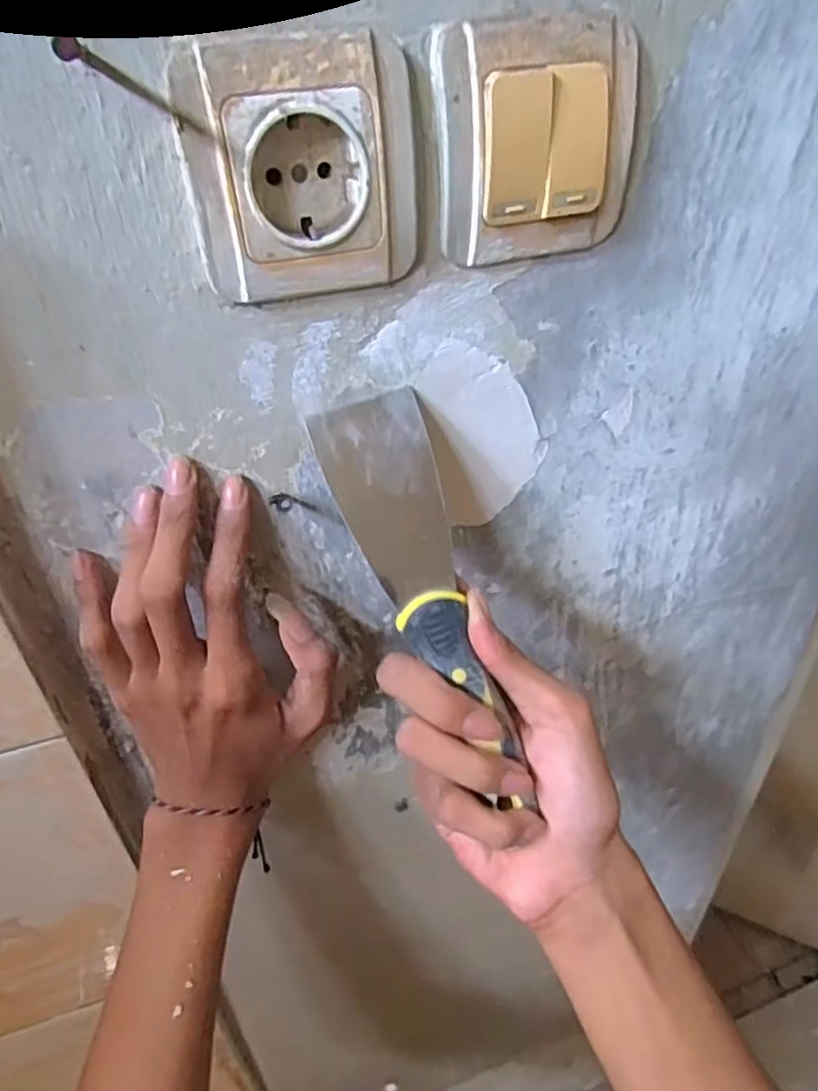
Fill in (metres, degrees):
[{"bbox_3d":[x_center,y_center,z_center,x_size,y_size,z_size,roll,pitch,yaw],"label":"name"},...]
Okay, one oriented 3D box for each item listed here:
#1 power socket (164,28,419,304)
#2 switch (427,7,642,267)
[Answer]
[{"bbox_3d":[-0.038,-0.131,0.238,0.078,0.077,0.019,-13,37,-15],"label":"power socket"},{"bbox_3d":[0.049,-0.151,0.254,0.081,0.077,0.013,-12,37,-14],"label":"switch"}]

